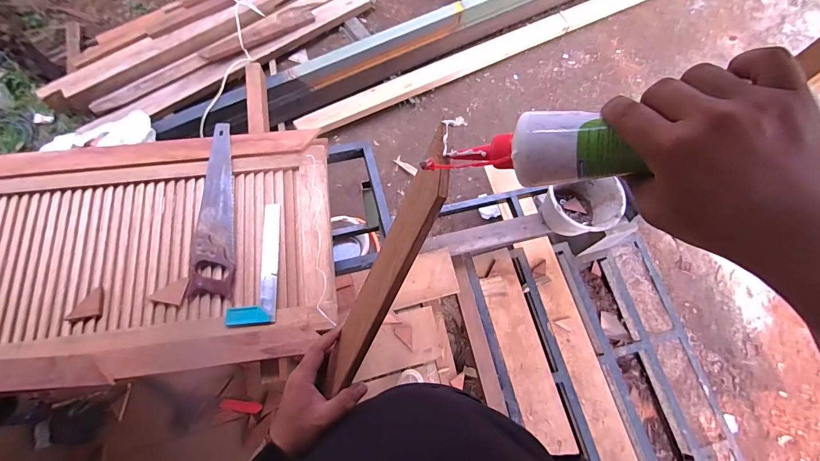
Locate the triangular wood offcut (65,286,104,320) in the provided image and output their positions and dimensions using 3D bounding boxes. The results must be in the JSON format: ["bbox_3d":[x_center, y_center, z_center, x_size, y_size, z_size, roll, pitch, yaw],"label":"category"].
[{"bbox_3d":[-0.765,0.172,0.888,0.074,0.012,0.071,-7,70,-5],"label":"triangular wood offcut"}]

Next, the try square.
[{"bbox_3d":[-0.382,0.075,0.927,0.103,0.032,0.313,-4,69,-4],"label":"try square"}]

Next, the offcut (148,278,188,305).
[{"bbox_3d":[-0.582,0.145,0.915,0.077,0.013,0.065,9,69,1],"label":"offcut"}]

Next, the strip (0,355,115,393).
[{"bbox_3d":[-0.890,0.307,0.785,0.499,0.030,0.066,0,68,-11],"label":"strip"}]

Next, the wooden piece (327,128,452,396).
[{"bbox_3d":[-0.029,0.050,0.404,0.010,0.061,0.315,16,110,-31],"label":"wooden piece"}]

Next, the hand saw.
[{"bbox_3d":[-0.510,-0.062,0.979,0.110,0.042,0.480,-6,69,-5],"label":"hand saw"}]

